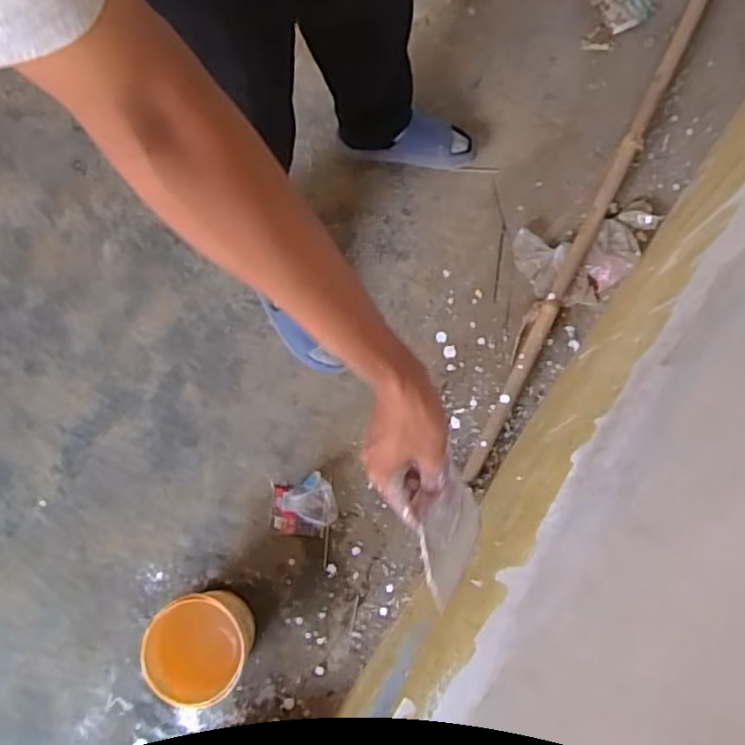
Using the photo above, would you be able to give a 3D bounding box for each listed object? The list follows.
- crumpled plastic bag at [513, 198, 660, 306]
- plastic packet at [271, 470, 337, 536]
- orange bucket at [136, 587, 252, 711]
[{"bbox_3d":[0.448,-0.238,1.306,0.304,0.039,0.185,-14,80,-4],"label":"crumpled plastic bag"},{"bbox_3d":[-0.127,0.246,1.196,0.116,0.032,0.110,-2,79,-2],"label":"plastic packet"},{"bbox_3d":[-0.284,0.453,1.079,0.149,0.157,0.161,0,79,0],"label":"orange bucket"}]

